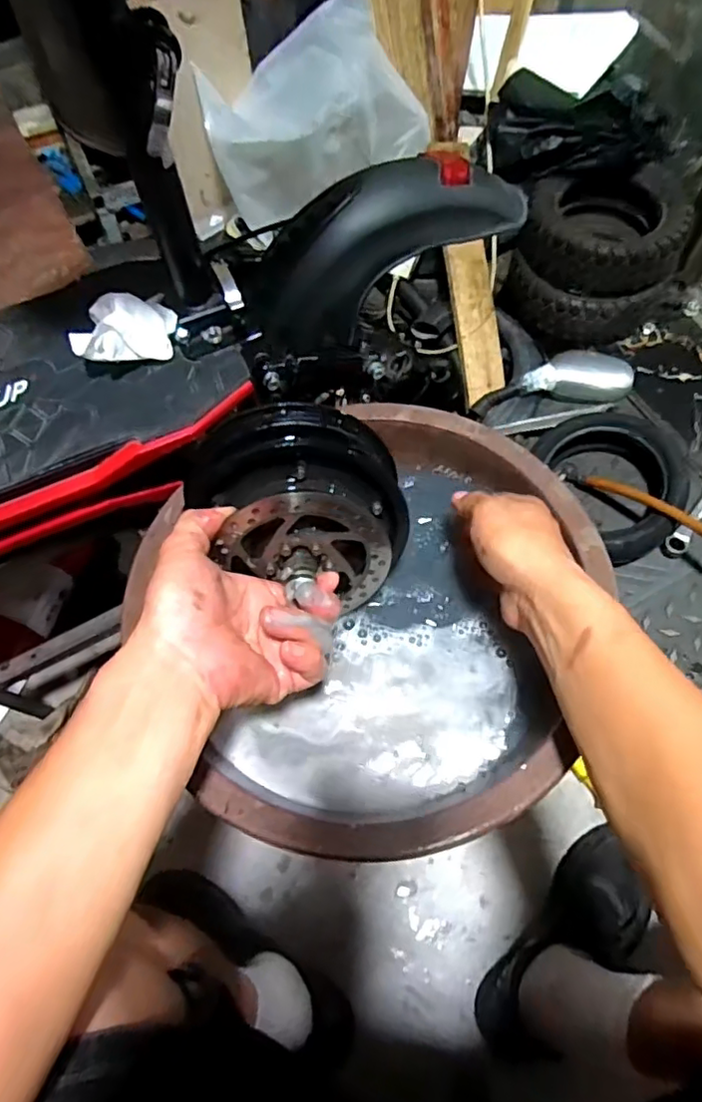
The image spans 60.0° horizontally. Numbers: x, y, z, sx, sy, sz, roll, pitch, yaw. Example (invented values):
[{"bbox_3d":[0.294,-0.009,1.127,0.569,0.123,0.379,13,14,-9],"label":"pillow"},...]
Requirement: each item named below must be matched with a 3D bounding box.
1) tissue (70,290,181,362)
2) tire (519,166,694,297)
[{"bbox_3d":[-0.197,-0.193,0.529,0.075,0.044,0.070,-2,63,0],"label":"tissue"},{"bbox_3d":[0.411,-0.527,0.996,0.250,0.080,0.224,14,64,8],"label":"tire"}]

